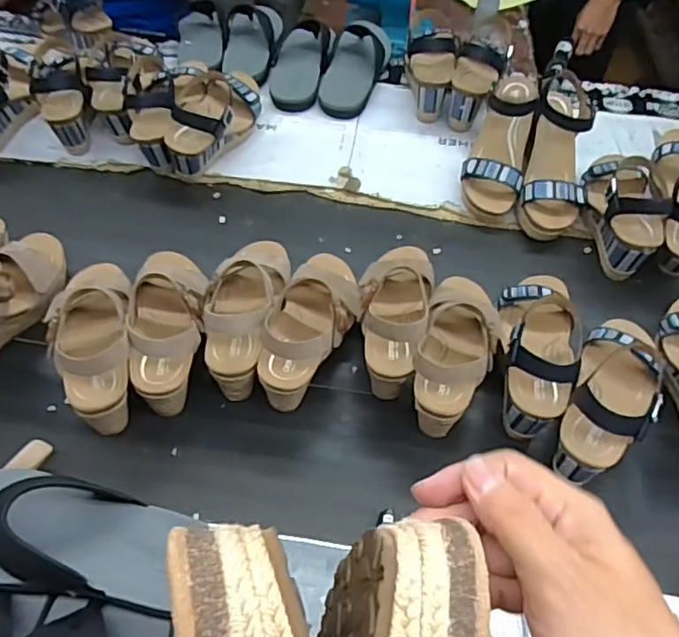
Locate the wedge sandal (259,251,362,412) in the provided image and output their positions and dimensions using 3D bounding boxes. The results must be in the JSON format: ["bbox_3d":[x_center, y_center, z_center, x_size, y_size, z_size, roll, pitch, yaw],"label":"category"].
[{"bbox_3d":[-0.032,0.003,0.705,0.090,0.123,0.232,12,38,6],"label":"wedge sandal"}]

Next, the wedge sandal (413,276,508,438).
[{"bbox_3d":[0.140,0.026,0.686,0.089,0.106,0.221,16,51,8],"label":"wedge sandal"}]

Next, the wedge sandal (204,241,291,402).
[{"bbox_3d":[-0.111,-0.015,0.707,0.086,0.122,0.237,5,38,0],"label":"wedge sandal"}]

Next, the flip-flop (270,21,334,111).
[{"bbox_3d":[-0.069,-0.459,1.044,0.098,0.078,0.207,9,51,2],"label":"flip-flop"}]

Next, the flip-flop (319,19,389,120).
[{"bbox_3d":[0.029,-0.459,1.072,0.096,0.062,0.243,14,51,5],"label":"flip-flop"}]

